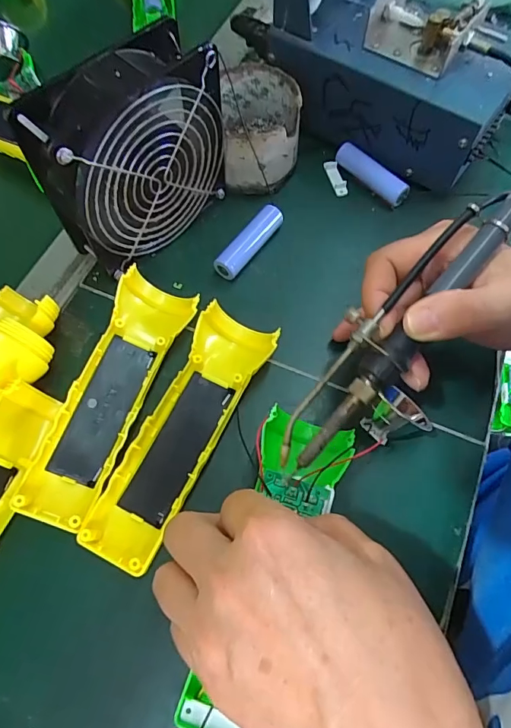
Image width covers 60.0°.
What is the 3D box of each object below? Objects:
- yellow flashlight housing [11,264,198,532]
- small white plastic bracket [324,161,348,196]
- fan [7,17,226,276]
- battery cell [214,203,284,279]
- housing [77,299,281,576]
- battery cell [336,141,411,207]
[{"bbox_3d":[-0.091,0.016,0.275,0.044,0.028,0.162,21,67,8],"label":"yellow flashlight housing"},{"bbox_3d":[0.066,-0.154,0.363,0.010,0.008,0.033,-15,67,-7],"label":"small white plastic bracket"},{"bbox_3d":[-0.077,-0.129,0.290,0.122,0.119,0.052,-40,72,-17],"label":"fan"},{"bbox_3d":[-0.004,-0.090,0.329,0.015,0.018,0.066,35,70,14],"label":"battery cell"},{"bbox_3d":[-0.042,0.036,0.269,0.045,0.023,0.165,25,68,10],"label":"housing"},{"bbox_3d":[0.093,-0.153,0.356,0.067,0.018,0.016,40,71,15],"label":"battery cell"}]

